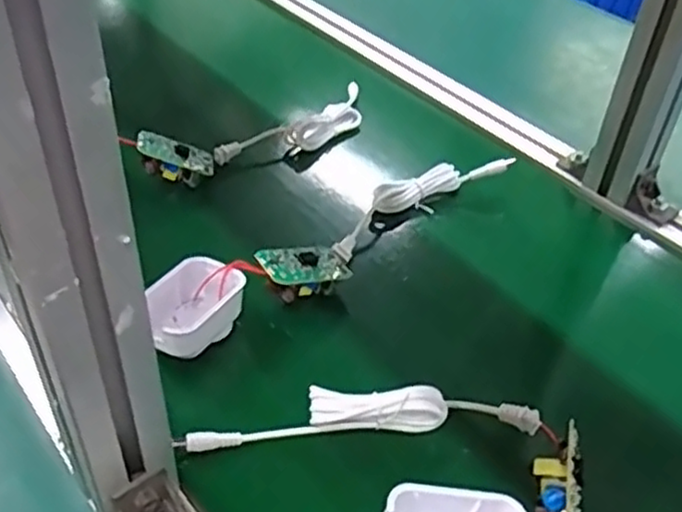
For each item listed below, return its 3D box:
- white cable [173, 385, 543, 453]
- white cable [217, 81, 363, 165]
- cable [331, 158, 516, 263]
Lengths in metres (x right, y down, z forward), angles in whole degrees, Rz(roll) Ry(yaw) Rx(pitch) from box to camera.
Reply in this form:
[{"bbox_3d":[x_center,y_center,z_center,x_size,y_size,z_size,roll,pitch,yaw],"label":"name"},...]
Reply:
[{"bbox_3d":[0.010,0.091,0.405,0.193,0.029,0.031,0,40,-5],"label":"white cable"},{"bbox_3d":[-0.029,-0.116,0.635,0.045,0.019,0.180,30,46,28],"label":"white cable"},{"bbox_3d":[0.058,-0.045,0.565,0.180,0.023,0.042,-26,48,-31],"label":"cable"}]

